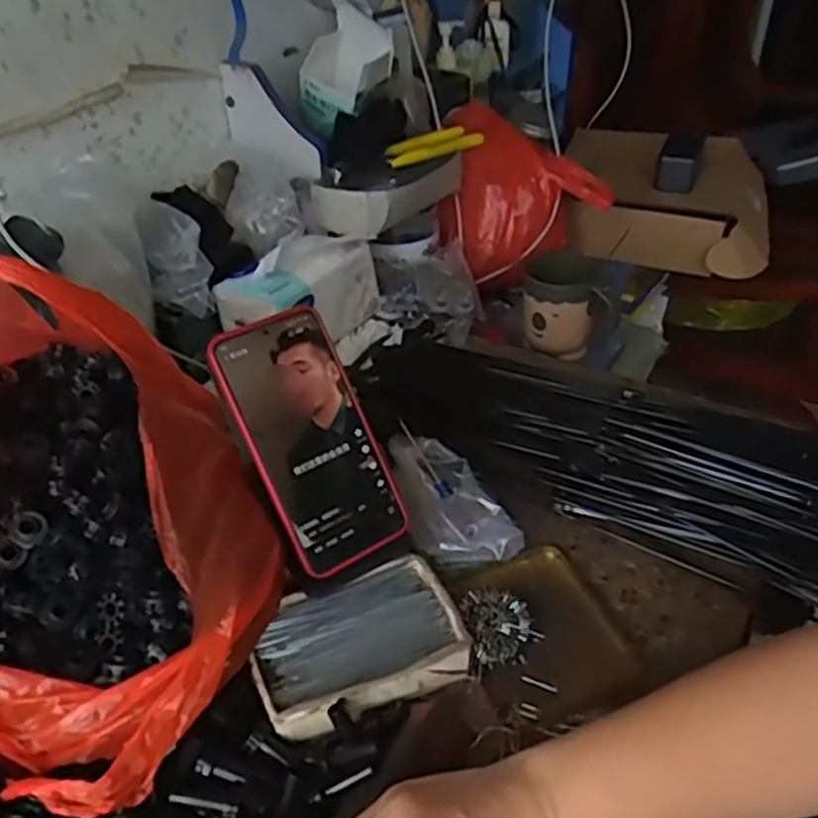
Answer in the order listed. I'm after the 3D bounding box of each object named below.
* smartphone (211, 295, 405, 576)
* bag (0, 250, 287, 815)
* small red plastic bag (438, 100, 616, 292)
[{"bbox_3d":[-0.063,0.019,0.464,0.076,0.163,0.009,-25,4,-23],"label":"smartphone"},{"bbox_3d":[-0.192,0.036,0.405,0.252,0.186,0.215,22,45,32],"label":"bag"},{"bbox_3d":[0.132,-0.267,0.919,0.208,0.184,0.132,-11,37,-6],"label":"small red plastic bag"}]

